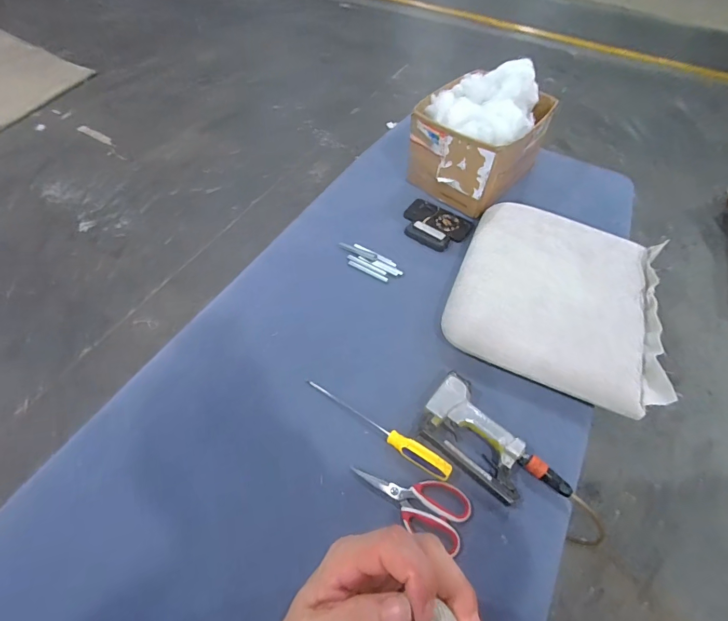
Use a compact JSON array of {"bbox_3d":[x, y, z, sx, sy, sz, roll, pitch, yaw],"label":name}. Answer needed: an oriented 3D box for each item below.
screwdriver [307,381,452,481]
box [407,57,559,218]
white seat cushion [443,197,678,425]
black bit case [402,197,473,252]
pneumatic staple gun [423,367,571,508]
[{"bbox_3d":[0.018,0.200,0.656,0.282,0.022,0.030,28,58,17],"label":"screwdriver"},{"bbox_3d":[0.298,-0.451,0.976,0.252,0.261,0.293,39,62,22],"label":"box"},{"bbox_3d":[0.408,-0.031,0.807,0.412,0.065,0.422,23,57,13],"label":"white seat cushion"},{"bbox_3d":[0.175,-0.218,0.952,0.166,0.022,0.146,32,59,18],"label":"black bit case"},{"bbox_3d":[0.216,0.229,0.639,0.255,0.040,0.125,36,61,21],"label":"pneumatic staple gun"}]

